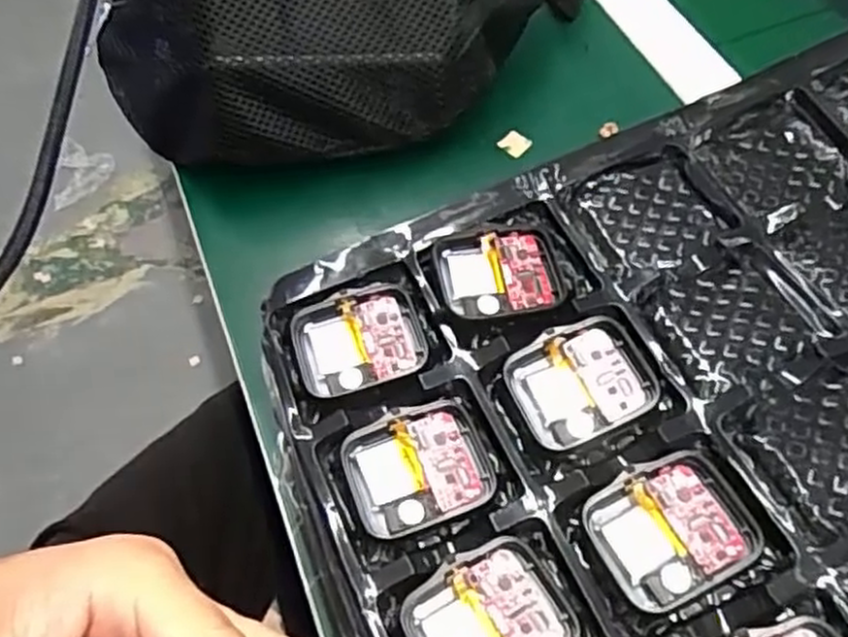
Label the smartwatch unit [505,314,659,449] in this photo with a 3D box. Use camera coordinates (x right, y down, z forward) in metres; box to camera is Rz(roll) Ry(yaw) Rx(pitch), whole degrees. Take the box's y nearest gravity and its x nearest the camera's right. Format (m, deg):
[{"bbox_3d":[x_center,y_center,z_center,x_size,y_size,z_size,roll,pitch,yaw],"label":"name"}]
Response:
[{"bbox_3d":[0.052,0.021,0.243,0.041,0.014,0.036,-21,60,-9],"label":"smartwatch unit"}]

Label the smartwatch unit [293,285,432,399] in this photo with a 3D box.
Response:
[{"bbox_3d":[-0.021,0.010,0.259,0.043,0.014,0.035,-17,59,-7],"label":"smartwatch unit"}]

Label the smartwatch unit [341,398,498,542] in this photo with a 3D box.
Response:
[{"bbox_3d":[-0.001,0.046,0.232,0.044,0.007,0.036,-19,60,-8],"label":"smartwatch unit"}]

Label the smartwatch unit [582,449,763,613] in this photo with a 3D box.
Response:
[{"bbox_3d":[0.073,0.060,0.216,0.043,0.010,0.036,-25,61,-11],"label":"smartwatch unit"}]

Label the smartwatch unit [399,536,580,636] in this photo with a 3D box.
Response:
[{"bbox_3d":[0.018,0.084,0.209,0.041,0.009,0.037,-29,62,-14],"label":"smartwatch unit"}]

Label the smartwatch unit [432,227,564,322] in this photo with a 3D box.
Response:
[{"bbox_3d":[0.027,-0.015,0.263,0.042,0.006,0.035,-12,59,-4],"label":"smartwatch unit"}]

